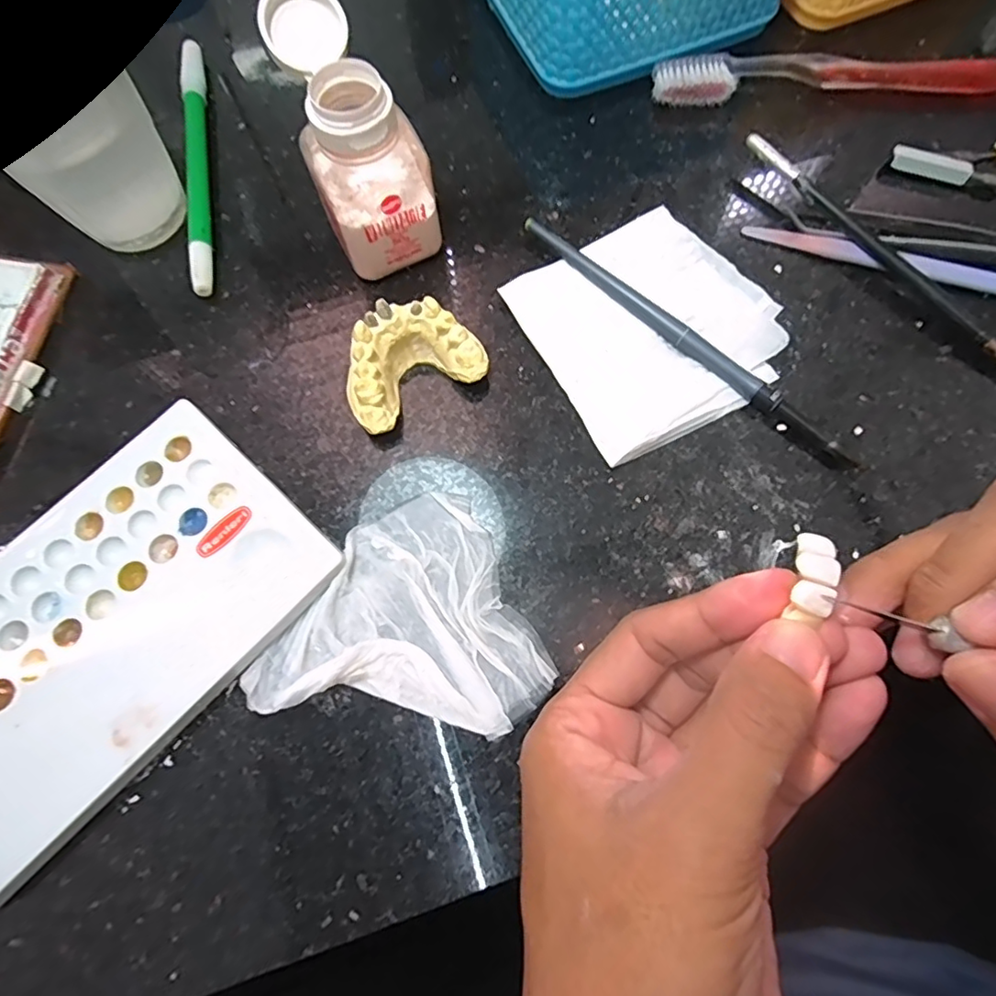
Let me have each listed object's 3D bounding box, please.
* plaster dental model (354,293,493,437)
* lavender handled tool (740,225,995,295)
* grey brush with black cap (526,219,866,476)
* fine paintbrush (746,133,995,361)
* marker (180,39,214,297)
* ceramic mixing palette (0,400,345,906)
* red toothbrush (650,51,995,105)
[{"bbox_3d":[-0.035,-0.053,0.217,0.054,0.026,0.037,-31,76,-8],"label":"plaster dental model"},{"bbox_3d":[0.175,-0.099,0.235,0.138,0.006,0.011,16,75,5],"label":"lavender handled tool"},{"bbox_3d":[0.076,-0.066,0.227,0.162,0.008,0.009,42,79,12],"label":"grey brush with black cap"},{"bbox_3d":[0.173,-0.089,0.229,0.007,0.013,0.187,-40,77,-10],"label":"fine paintbrush"},{"bbox_3d":[-0.138,-0.155,0.257,0.009,0.011,0.144,-10,74,-2],"label":"marker"},{"bbox_3d":[-0.139,0.045,0.195,0.092,0.014,0.150,42,79,11],"label":"ceramic mixing palette"},{"bbox_3d":[0.167,-0.201,0.262,0.184,0.013,0.020,-1,74,1],"label":"red toothbrush"}]

